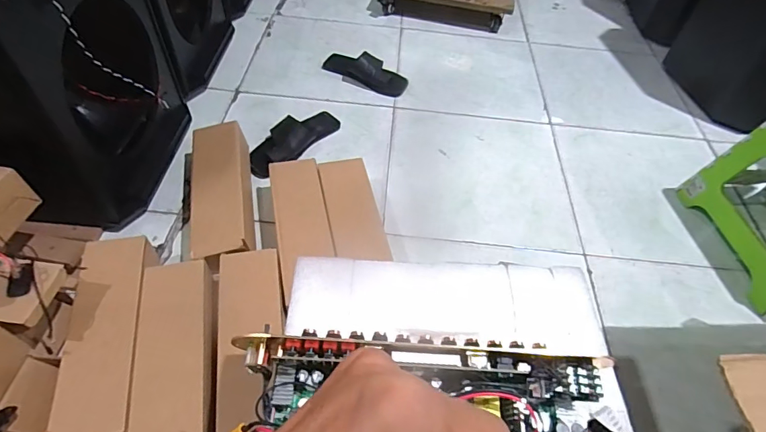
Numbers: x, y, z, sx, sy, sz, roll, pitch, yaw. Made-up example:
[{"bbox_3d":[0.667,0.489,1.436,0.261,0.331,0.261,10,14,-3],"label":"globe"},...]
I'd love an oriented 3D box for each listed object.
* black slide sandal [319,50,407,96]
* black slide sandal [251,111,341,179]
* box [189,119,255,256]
[{"bbox_3d":[-0.050,-0.385,1.148,0.232,0.059,0.077,20,52,11],"label":"black slide sandal"},{"bbox_3d":[-0.202,-0.178,0.976,0.091,0.052,0.249,30,55,18],"label":"black slide sandal"},{"bbox_3d":[-0.302,-0.044,0.822,0.100,0.105,0.309,-8,53,-12],"label":"box"}]

